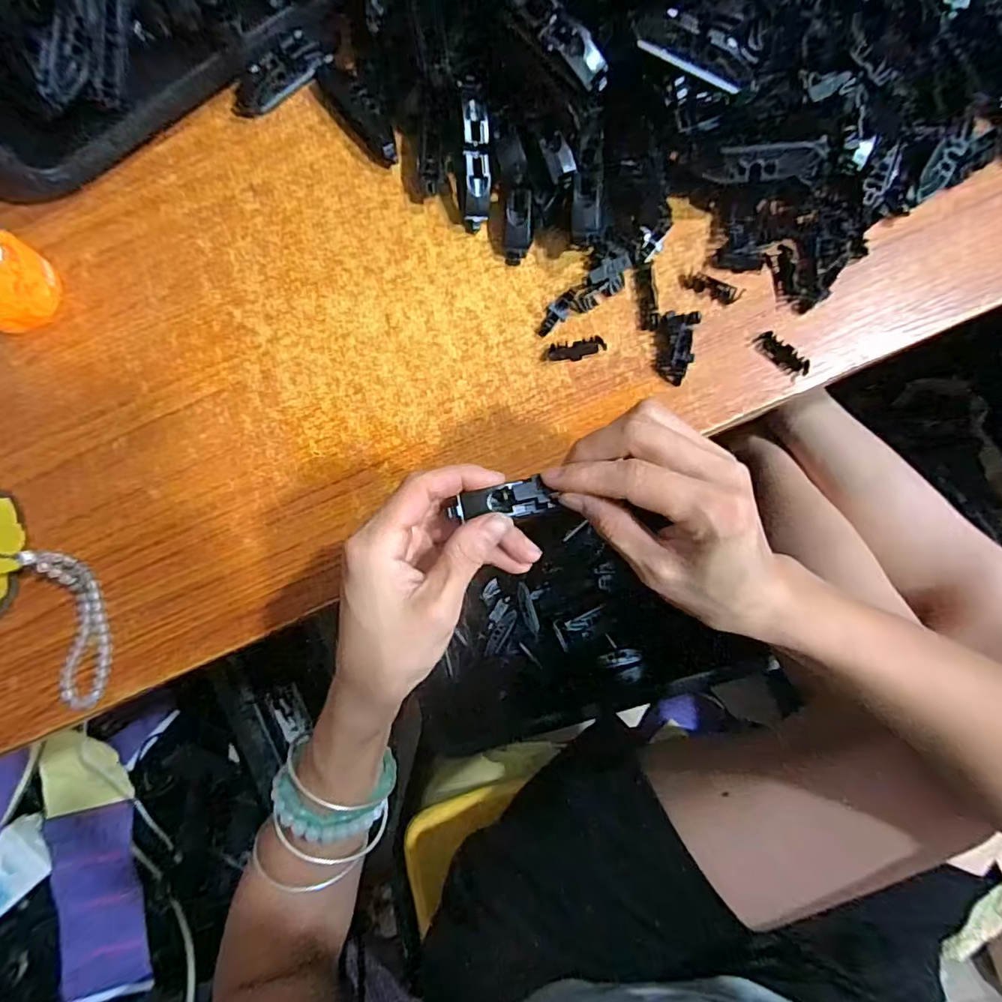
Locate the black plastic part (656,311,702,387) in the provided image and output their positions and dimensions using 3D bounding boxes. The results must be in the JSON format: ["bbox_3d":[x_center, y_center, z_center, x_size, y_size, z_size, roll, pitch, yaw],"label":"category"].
[{"bbox_3d":[0.109,-0.096,0.349,0.024,0.013,0.044,9,84,4],"label":"black plastic part"}]

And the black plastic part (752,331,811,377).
[{"bbox_3d":[0.173,-0.090,0.346,0.012,0.008,0.036,-44,83,-2],"label":"black plastic part"}]

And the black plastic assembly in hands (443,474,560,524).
[{"bbox_3d":[0.002,0.000,0.263,0.048,0.009,0.017,-8,83,2],"label":"black plastic assembly in hands"}]

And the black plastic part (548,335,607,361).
[{"bbox_3d":[0.048,-0.096,0.356,0.035,0.006,0.012,-10,83,2],"label":"black plastic part"}]

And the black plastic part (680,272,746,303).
[{"bbox_3d":[0.133,-0.135,0.355,0.040,0.004,0.012,20,85,5],"label":"black plastic part"}]

